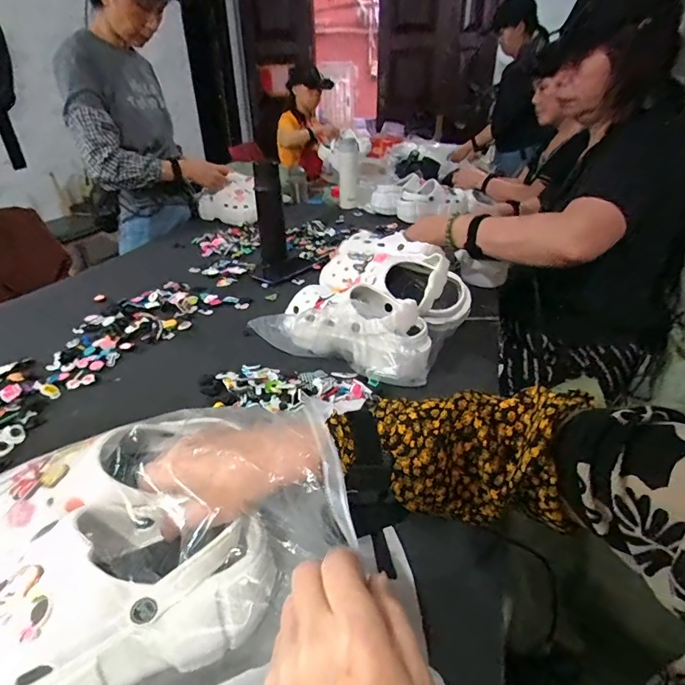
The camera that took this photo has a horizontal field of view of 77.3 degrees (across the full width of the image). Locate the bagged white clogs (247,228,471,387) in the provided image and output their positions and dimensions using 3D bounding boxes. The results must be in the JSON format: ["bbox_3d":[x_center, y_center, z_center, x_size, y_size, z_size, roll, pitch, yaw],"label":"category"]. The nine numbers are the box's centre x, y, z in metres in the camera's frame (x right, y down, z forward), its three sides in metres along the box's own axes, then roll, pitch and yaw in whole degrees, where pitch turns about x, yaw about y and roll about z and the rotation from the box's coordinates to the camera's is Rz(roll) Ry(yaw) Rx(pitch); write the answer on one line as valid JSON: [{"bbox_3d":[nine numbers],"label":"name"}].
[{"bbox_3d":[0.042,-0.046,0.689,0.264,0.127,0.231,14,34,23],"label":"bagged white clogs"}]

